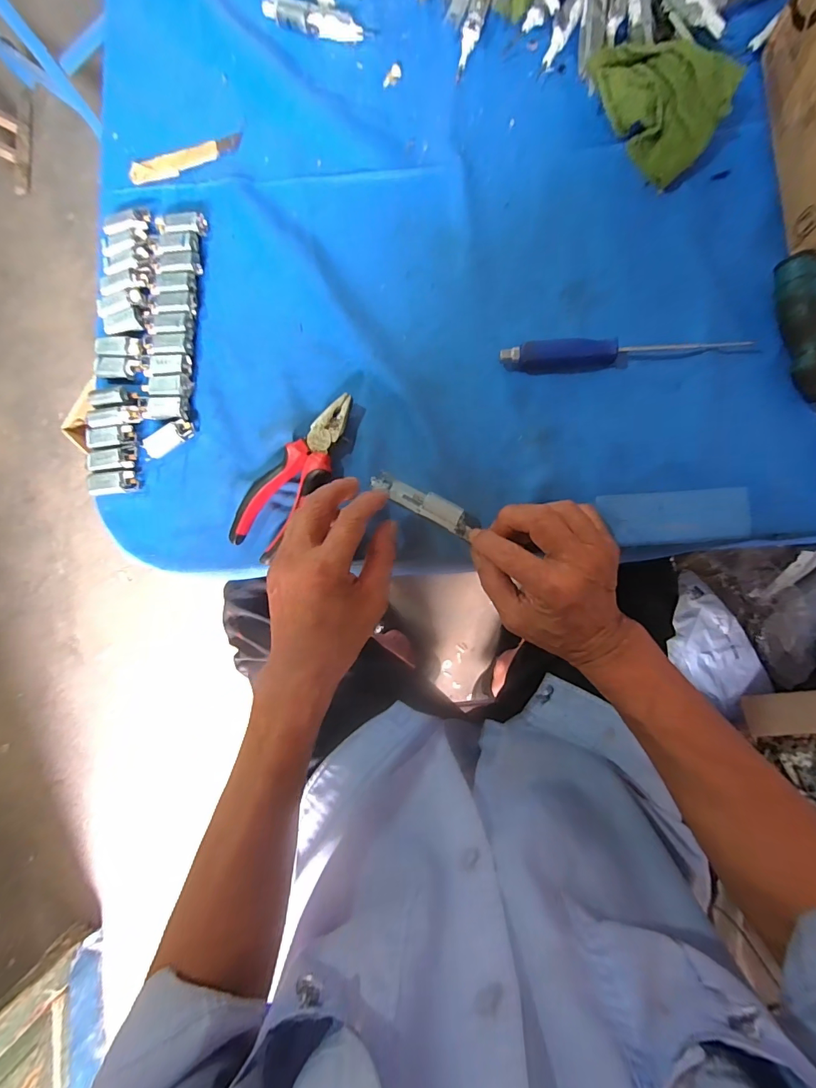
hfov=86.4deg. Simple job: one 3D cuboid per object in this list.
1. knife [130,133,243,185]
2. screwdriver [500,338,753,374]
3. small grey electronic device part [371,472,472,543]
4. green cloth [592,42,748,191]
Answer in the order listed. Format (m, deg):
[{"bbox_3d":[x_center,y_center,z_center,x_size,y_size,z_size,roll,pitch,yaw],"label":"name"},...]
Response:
[{"bbox_3d":[-0.223,-0.385,0.433,0.115,0.007,0.028,-14,83,7],"label":"knife"},{"bbox_3d":[0.168,-0.153,0.348,0.181,0.017,0.020,-1,85,8],"label":"screwdriver"},{"bbox_3d":[0.012,-0.034,0.360,0.089,0.024,0.021,30,90,19],"label":"small grey electronic device part"},{"bbox_3d":[0.213,-0.376,0.357,0.088,0.038,0.121,-38,81,4],"label":"green cloth"}]

